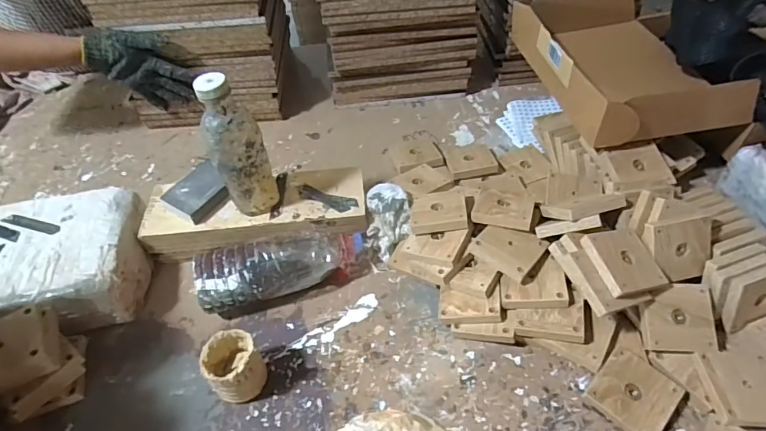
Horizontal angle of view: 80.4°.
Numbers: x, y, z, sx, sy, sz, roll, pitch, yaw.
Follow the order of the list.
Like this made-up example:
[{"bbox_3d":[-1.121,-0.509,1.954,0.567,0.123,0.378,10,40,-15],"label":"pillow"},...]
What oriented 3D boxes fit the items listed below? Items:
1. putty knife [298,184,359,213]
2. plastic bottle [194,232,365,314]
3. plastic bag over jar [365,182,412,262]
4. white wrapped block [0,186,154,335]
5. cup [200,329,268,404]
[{"bbox_3d":[-0.087,-0.026,0.700,0.099,0.004,0.030,17,51,17],"label":"putty knife"},{"bbox_3d":[-0.143,0.074,0.658,0.228,0.085,0.080,-15,49,-11],"label":"plastic bottle"},{"bbox_3d":[0.009,0.010,0.711,0.067,0.078,0.103,-3,48,1],"label":"plastic bag over jar"},{"bbox_3d":[-0.490,0.074,0.651,0.267,0.093,0.210,-8,48,-4],"label":"white wrapped block"},{"bbox_3d":[-0.181,0.190,0.558,0.063,0.076,0.070,-22,51,-16],"label":"cup"}]

